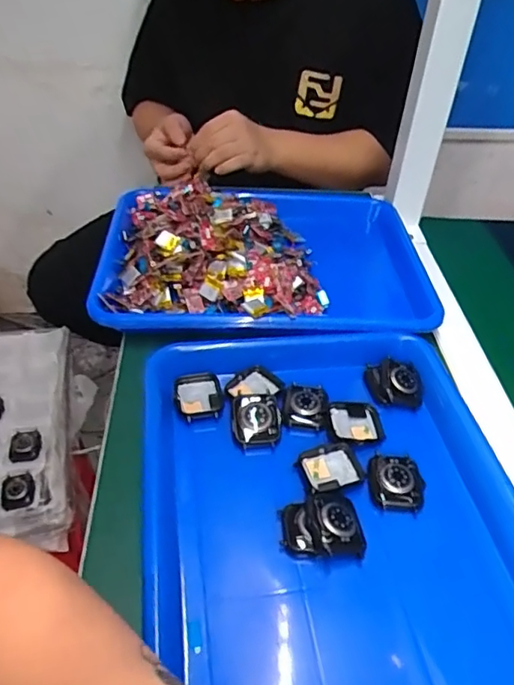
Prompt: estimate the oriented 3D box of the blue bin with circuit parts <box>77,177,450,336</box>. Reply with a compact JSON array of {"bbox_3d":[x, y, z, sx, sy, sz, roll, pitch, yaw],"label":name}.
[{"bbox_3d":[0.017,-0.092,0.602,0.357,0.080,0.266,-1,42,-4],"label":"blue bin with circuit parts"}]

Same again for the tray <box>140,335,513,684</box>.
[{"bbox_3d":[0.060,0.122,0.378,0.269,0.042,0.330,-5,43,-8],"label":"tray"}]

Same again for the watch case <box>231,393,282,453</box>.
[{"bbox_3d":[0.000,0.062,0.437,0.038,0.015,0.044,-7,67,-5],"label":"watch case"}]

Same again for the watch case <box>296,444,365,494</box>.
[{"bbox_3d":[0.055,0.094,0.410,0.044,0.011,0.036,-12,44,-16],"label":"watch case"}]

